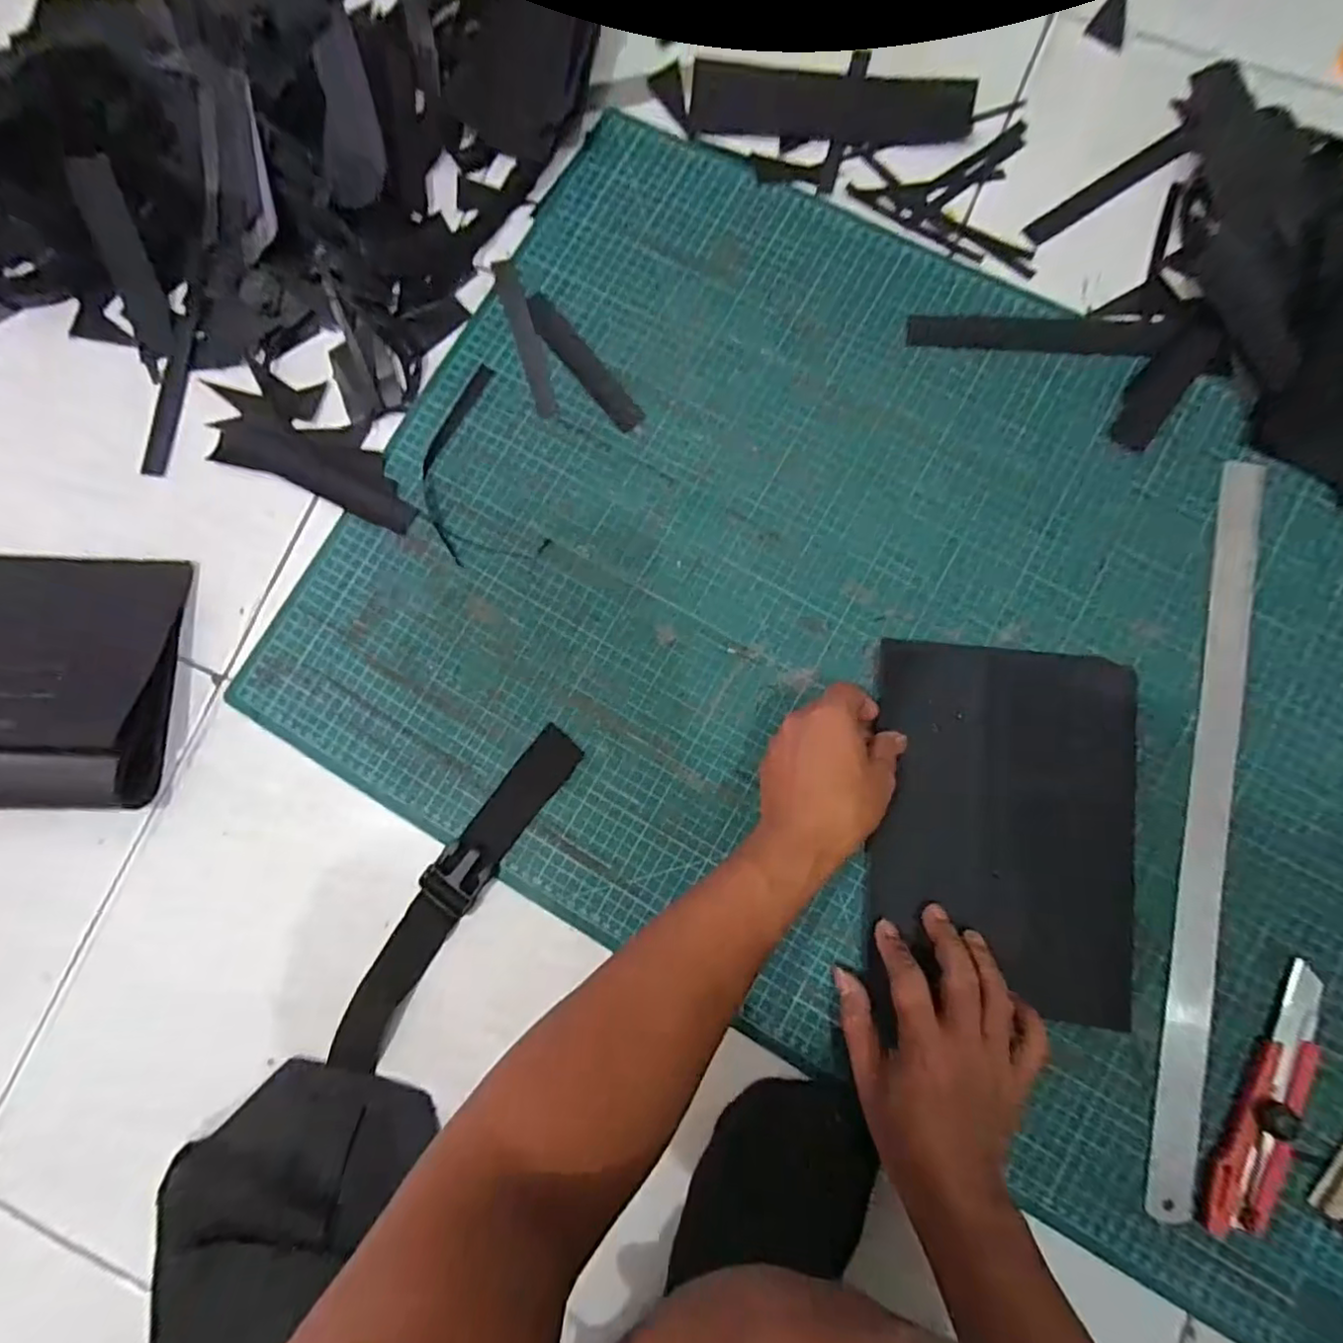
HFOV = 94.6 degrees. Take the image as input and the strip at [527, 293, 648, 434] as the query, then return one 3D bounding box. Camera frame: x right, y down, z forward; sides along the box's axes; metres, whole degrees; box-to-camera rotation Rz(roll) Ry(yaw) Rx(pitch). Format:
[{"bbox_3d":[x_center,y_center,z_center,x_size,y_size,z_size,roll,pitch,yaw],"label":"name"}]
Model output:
[{"bbox_3d":[-0.073,-0.254,0.505,0.026,0.004,0.144,-37,82,-2],"label":"strip"}]

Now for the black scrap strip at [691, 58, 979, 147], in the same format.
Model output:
[{"bbox_3d":[0.137,-0.488,0.534,0.236,0.008,0.072,8,83,5],"label":"black scrap strip"}]

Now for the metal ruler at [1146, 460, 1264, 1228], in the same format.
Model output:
[{"bbox_3d":[0.377,0.102,0.434,0.032,0.006,0.517,10,83,11],"label":"metal ruler"}]

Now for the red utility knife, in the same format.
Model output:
[{"bbox_3d":[0.390,0.279,0.401,0.037,0.014,0.176,23,84,6],"label":"red utility knife"}]

